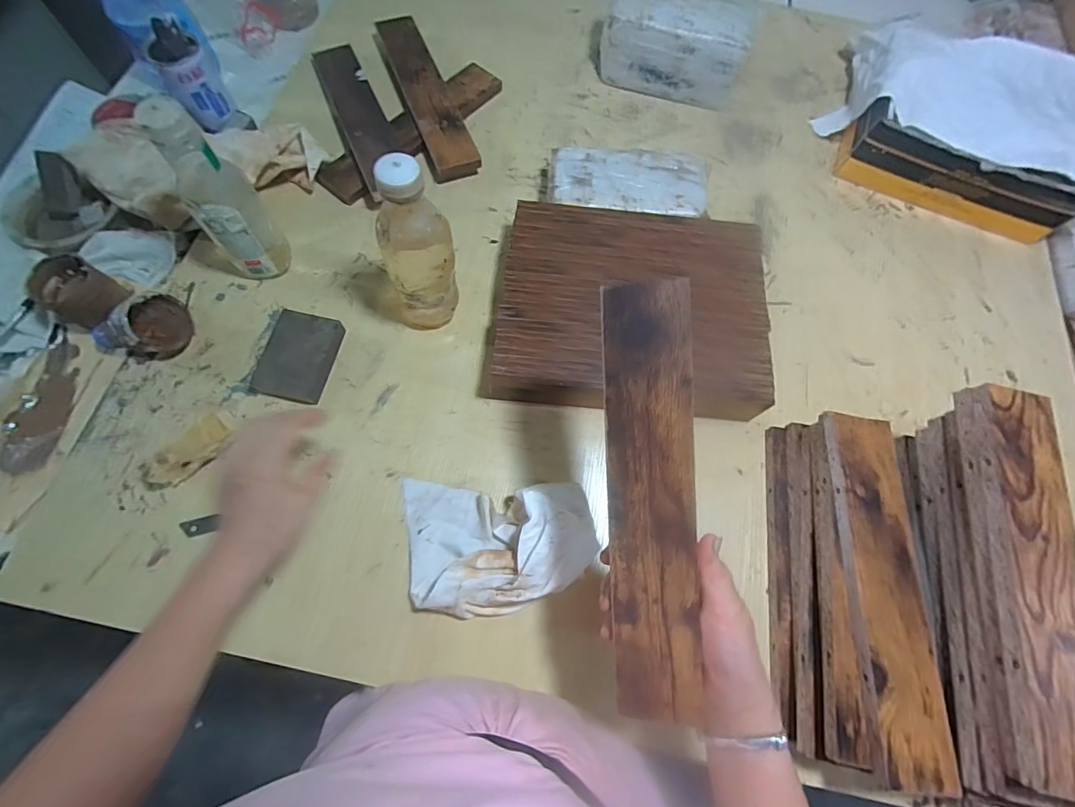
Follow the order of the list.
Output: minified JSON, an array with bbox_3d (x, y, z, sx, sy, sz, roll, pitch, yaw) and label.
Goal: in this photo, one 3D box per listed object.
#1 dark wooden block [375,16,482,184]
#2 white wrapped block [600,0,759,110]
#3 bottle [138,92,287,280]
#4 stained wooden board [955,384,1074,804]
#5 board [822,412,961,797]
[{"bbox_3d":[-0.164,-0.449,0.669,0.068,0.023,0.302,-22,73,-11],"label":"dark wooden block"},{"bbox_3d":[0.203,-0.540,0.702,0.216,0.105,0.107,10,70,0],"label":"white wrapped block"},{"bbox_3d":[-0.329,-0.210,0.485,0.069,0.202,0.067,-36,76,-15],"label":"bottle"},{"bbox_3d":[0.400,0.130,0.373,0.060,0.021,0.304,10,68,10],"label":"stained wooden board"},{"bbox_3d":[0.312,0.158,0.417,0.062,0.025,0.304,5,70,-2],"label":"board"}]

